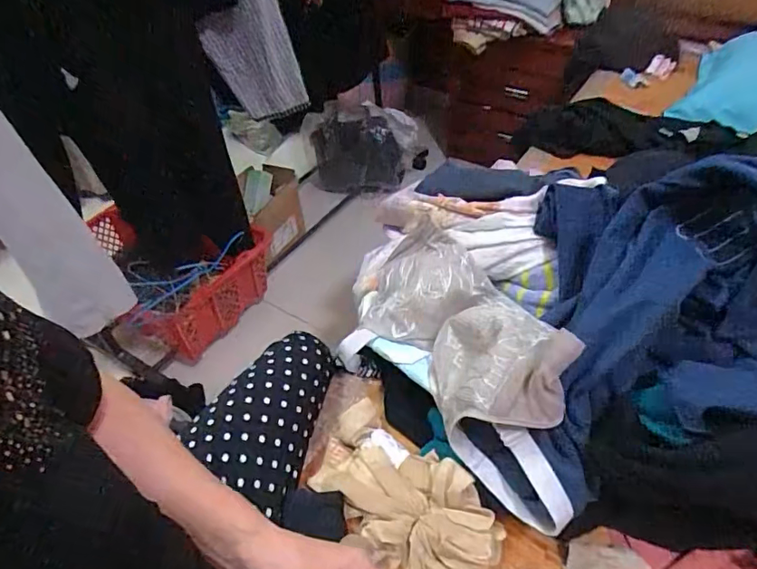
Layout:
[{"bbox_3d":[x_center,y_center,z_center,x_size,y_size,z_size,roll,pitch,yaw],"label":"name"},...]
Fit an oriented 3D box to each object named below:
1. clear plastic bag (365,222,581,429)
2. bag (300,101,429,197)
[{"bbox_3d":[0.093,0.054,0.623,0.163,0.080,0.354,-46,40,7],"label":"clear plastic bag"},{"bbox_3d":[-0.046,-0.471,1.749,0.411,0.292,0.135,4,45,7],"label":"bag"}]

